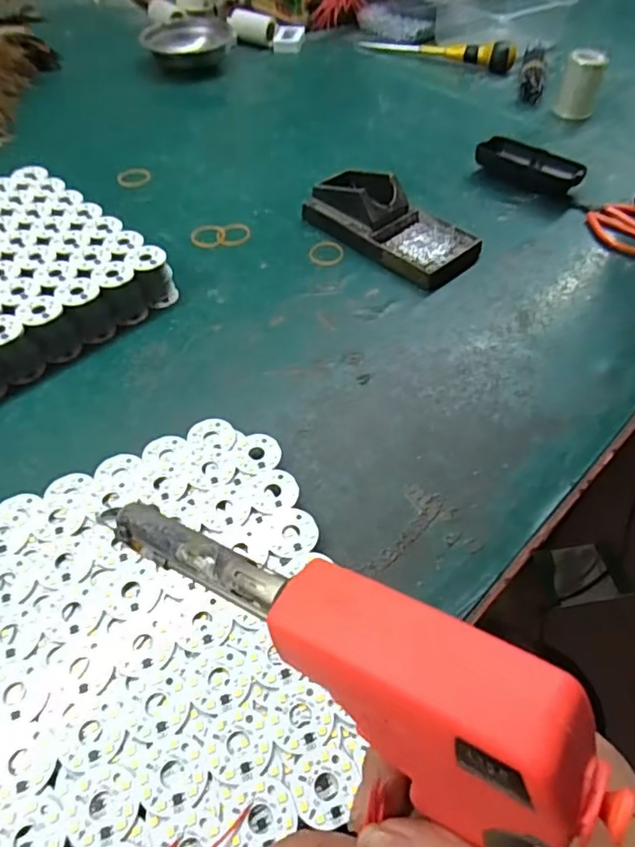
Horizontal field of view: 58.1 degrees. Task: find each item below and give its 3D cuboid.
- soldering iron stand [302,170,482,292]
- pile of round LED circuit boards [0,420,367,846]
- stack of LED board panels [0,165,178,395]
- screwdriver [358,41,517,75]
[{"bbox_3d":[0.072,-0.192,0.533,0.085,0.039,0.161,-35,60,-26],"label":"soldering iron stand"},{"bbox_3d":[-0.101,0.114,0.296,0.225,0.017,0.223,-19,54,-16],"label":"pile of round LED circuit boards"},{"bbox_3d":[-0.266,-0.121,0.463,0.210,0.040,0.210,37,59,25],"label":"stack of LED board panels"},{"bbox_3d":[0.173,-0.554,0.838,0.232,0.043,0.035,25,54,18],"label":"screwdriver"}]

